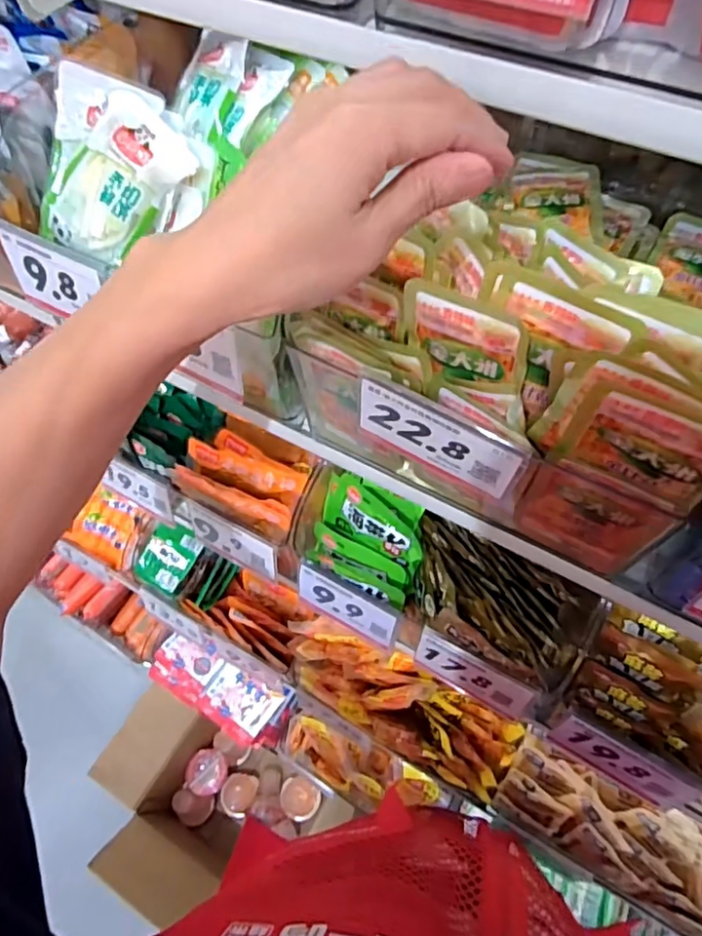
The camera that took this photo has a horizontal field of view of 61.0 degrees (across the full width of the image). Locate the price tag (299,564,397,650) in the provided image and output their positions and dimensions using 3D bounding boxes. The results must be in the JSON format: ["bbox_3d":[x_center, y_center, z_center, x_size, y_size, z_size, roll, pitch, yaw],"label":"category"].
[{"bbox_3d":[-0.005,0.123,0.526,0.094,0.047,0.005,24,40,15],"label":"price tag"}]

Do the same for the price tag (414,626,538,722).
[{"bbox_3d":[0.100,0.173,0.493,0.098,0.058,0.010,26,49,17],"label":"price tag"}]

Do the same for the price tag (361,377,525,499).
[{"bbox_3d":[0.047,-0.015,0.337,0.094,0.056,0.004,26,66,17],"label":"price tag"}]

